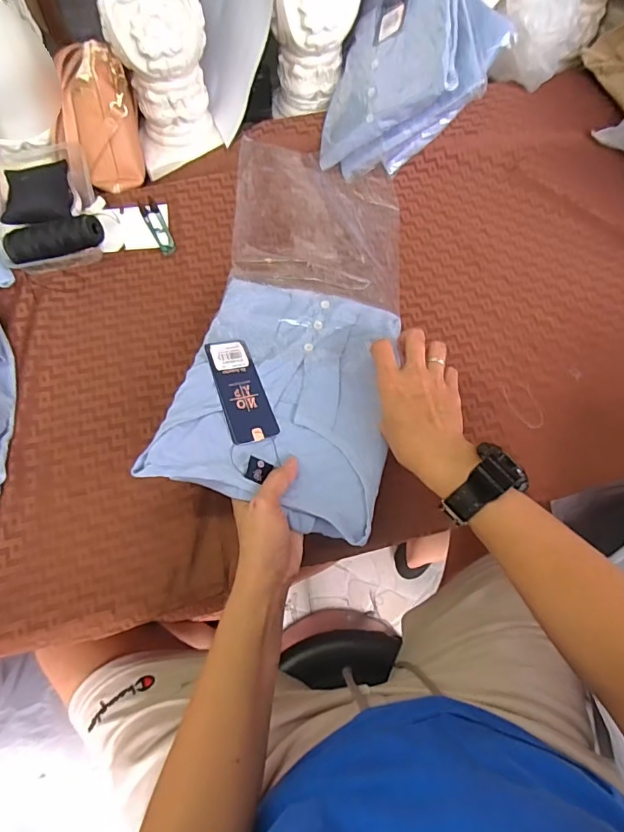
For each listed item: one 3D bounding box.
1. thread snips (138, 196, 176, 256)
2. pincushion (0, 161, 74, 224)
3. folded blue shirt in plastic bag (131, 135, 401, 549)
[{"bbox_3d":[-0.207,-0.257,0.632,0.024,0.005,0.104,-25,68,-11],"label":"thread snips"},{"bbox_3d":[-0.356,-0.287,0.606,0.080,0.023,0.086,-12,66,-6],"label":"pincushion"},{"bbox_3d":[-0.012,-0.130,0.545,0.227,0.047,0.517,4,58,2],"label":"folded blue shirt in plastic bag"}]

